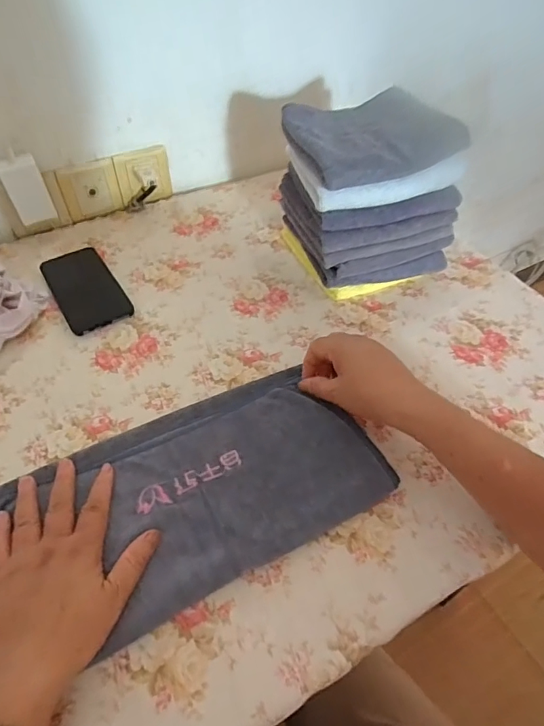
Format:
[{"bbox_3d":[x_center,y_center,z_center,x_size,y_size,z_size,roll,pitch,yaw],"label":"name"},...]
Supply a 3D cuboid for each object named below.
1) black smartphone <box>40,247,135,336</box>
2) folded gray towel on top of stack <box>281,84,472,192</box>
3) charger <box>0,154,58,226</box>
[{"bbox_3d":[-0.251,-0.101,0.602,0.078,0.010,0.157,-26,55,-21],"label":"black smartphone"},{"bbox_3d":[0.118,-0.275,0.543,0.192,0.031,0.156,-19,52,-16],"label":"folded gray towel on top of stack"},{"bbox_3d":[-0.339,-0.238,0.626,0.048,0.086,0.023,-25,53,-20],"label":"charger"}]

